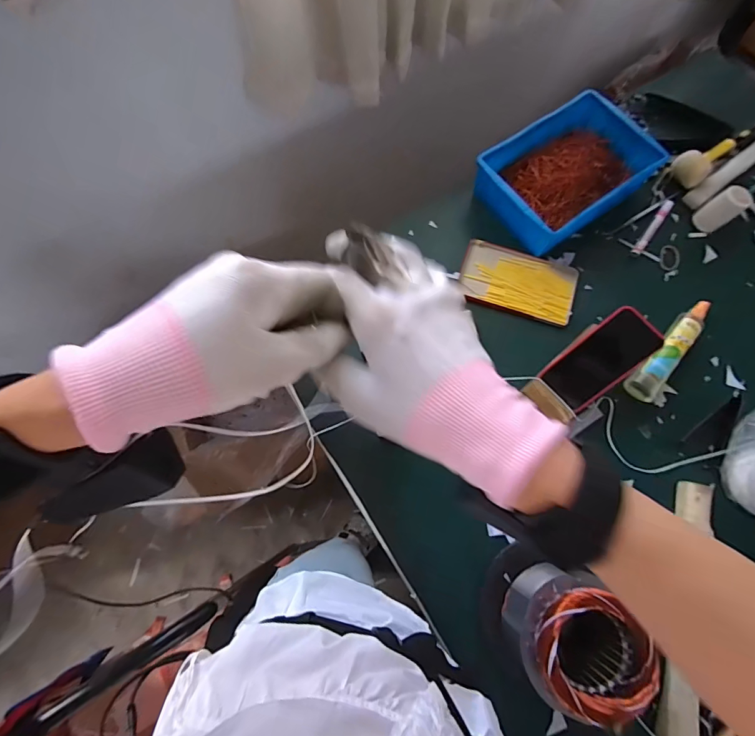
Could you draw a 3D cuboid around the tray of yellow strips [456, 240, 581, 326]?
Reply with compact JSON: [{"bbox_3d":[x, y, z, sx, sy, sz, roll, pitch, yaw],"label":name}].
[{"bbox_3d":[0.251,-0.154,0.743,0.200,0.022,0.116,19,73,5],"label":"tray of yellow strips"}]

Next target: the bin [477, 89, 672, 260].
[{"bbox_3d":[0.341,-0.352,0.759,0.295,0.085,0.199,-37,76,-11],"label":"bin"}]

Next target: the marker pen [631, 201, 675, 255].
[{"bbox_3d":[0.507,-0.260,0.763,0.021,0.012,0.138,37,75,10],"label":"marker pen"}]

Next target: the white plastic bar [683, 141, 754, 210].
[{"bbox_3d":[0.687,-0.387,0.781,0.271,0.028,0.037,-36,76,-11],"label":"white plastic bar"}]

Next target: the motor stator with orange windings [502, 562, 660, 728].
[{"bbox_3d":[0.231,0.330,0.520,0.125,0.148,0.136,0,72,-1],"label":"motor stator with orange windings"}]

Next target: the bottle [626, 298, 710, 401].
[{"bbox_3d":[0.489,-0.033,0.677,0.219,0.036,0.047,-43,78,-13],"label":"bottle"}]

